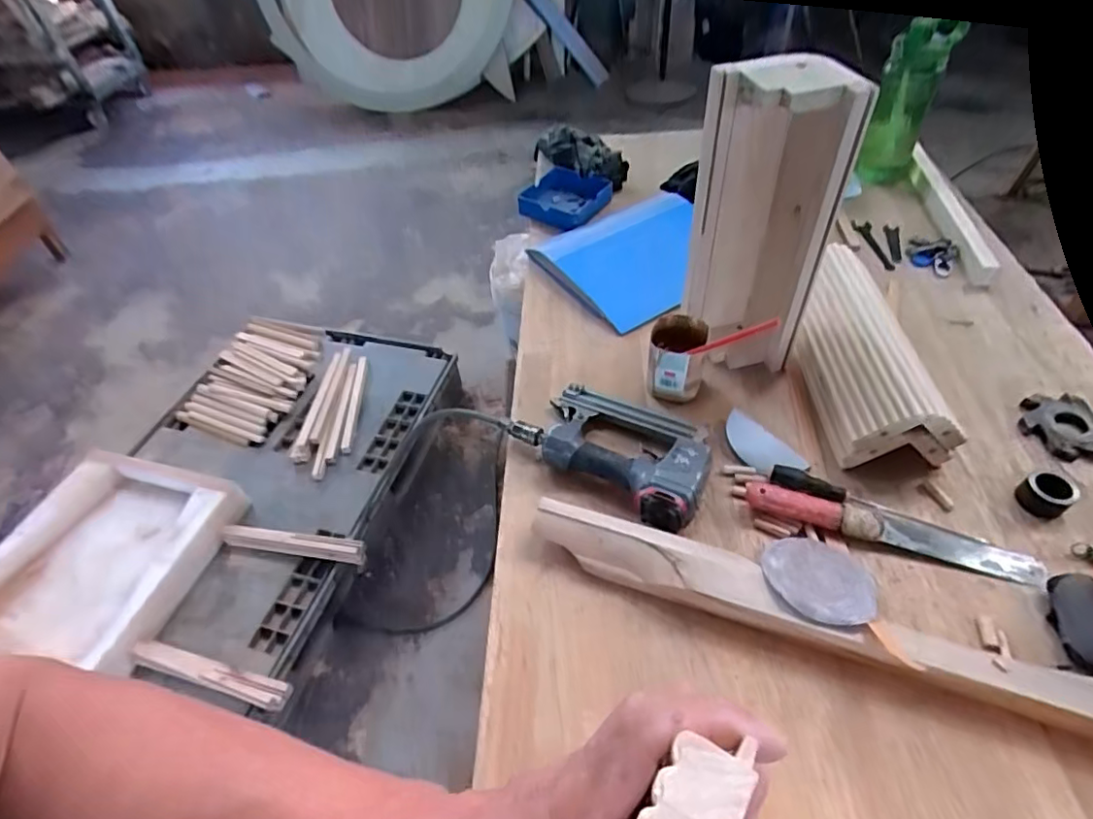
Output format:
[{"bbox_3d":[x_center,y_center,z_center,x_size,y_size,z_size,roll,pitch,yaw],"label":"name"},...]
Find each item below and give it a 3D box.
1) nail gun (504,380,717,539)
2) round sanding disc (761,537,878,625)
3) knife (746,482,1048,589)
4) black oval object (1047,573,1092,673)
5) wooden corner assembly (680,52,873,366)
[{"bbox_3d":[0.092,0.037,0.716,0.252,0.069,0.158,28,57,26],"label":"nail gun"},{"bbox_3d":[0.283,0.172,0.589,0.106,0.012,0.114,6,27,-3],"label":"round sanding disc"},{"bbox_3d":[0.375,0.131,0.624,0.295,0.026,0.039,13,52,16],"label":"knife"},{"bbox_3d":[0.524,0.205,0.550,0.053,0.024,0.091,-17,45,32],"label":"black oval object"},{"bbox_3d":[0.268,-0.226,0.737,0.155,0.386,0.095,7,50,11],"label":"wooden corner assembly"}]

